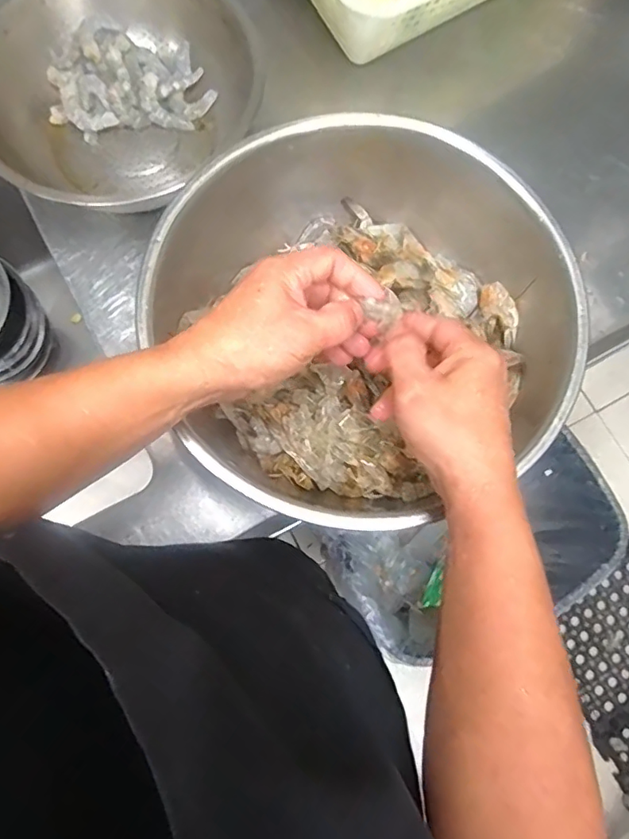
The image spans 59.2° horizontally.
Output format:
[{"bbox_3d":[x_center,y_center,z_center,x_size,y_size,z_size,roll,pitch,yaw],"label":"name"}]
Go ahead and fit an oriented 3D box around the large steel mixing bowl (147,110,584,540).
[{"bbox_3d":[0.037,-0.074,0.469,0.323,0.117,0.322,0,76,-1],"label":"large steel mixing bowl"}]

